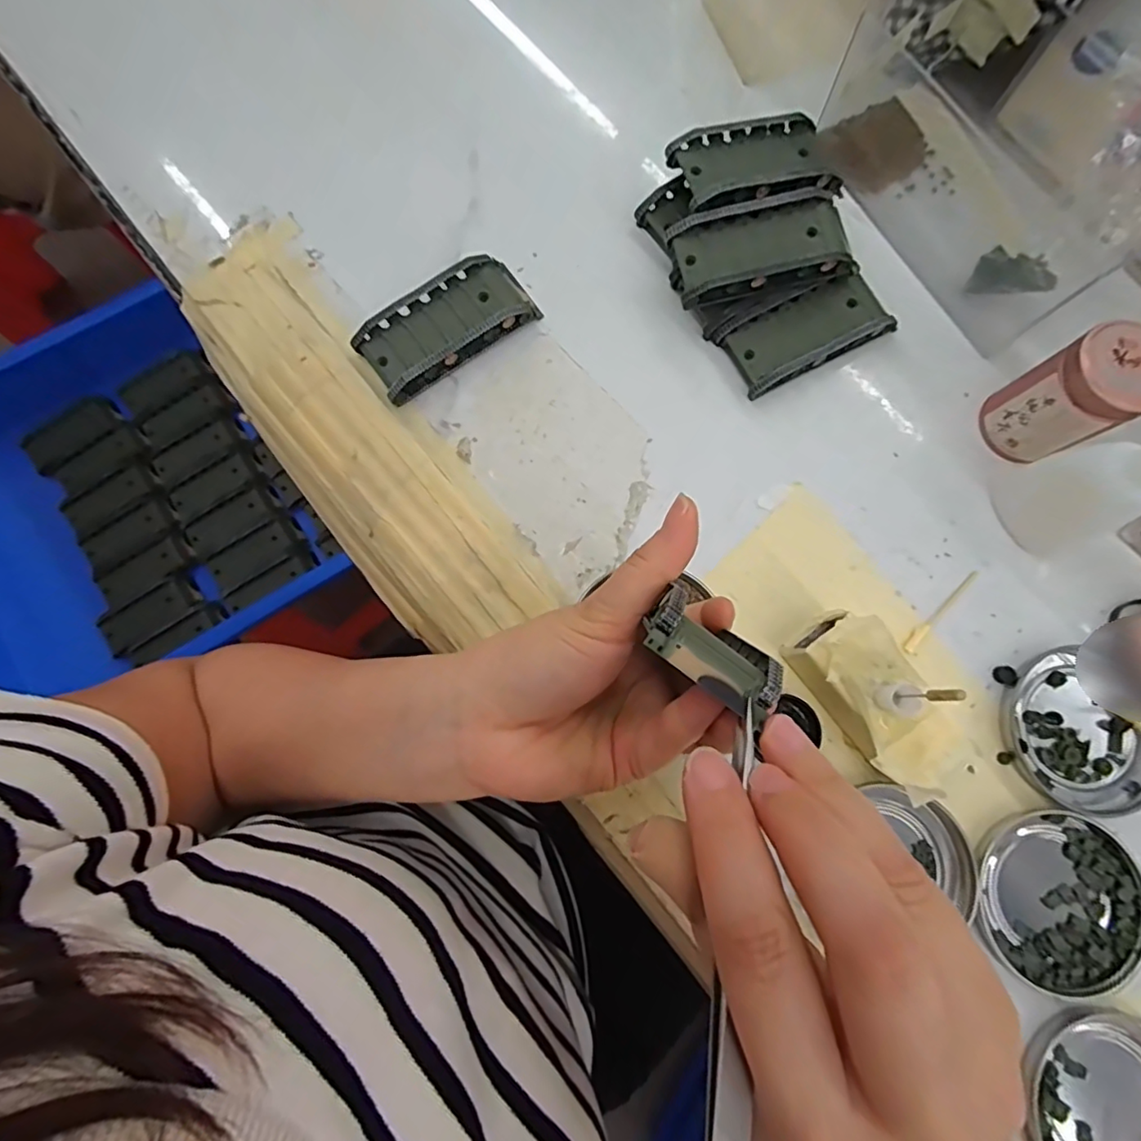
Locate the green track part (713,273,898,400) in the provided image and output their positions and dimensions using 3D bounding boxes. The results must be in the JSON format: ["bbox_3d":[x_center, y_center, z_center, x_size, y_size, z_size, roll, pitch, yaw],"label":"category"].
[{"bbox_3d":[0.132,-0.133,0.315,0.090,0.019,0.043,-25,81,-6],"label":"green track part"}]

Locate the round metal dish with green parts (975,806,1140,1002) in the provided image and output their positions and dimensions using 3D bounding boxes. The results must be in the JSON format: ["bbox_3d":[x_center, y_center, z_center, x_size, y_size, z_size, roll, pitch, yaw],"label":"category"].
[{"bbox_3d":[0.233,0.156,0.267,0.074,0.007,0.078,0,79,-1],"label":"round metal dish with green parts"}]

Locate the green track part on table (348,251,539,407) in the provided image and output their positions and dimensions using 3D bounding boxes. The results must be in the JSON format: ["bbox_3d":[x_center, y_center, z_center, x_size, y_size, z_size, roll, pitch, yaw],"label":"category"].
[{"bbox_3d":[-0.068,-0.136,0.313,0.095,0.019,0.044,-36,82,-7],"label":"green track part on table"}]

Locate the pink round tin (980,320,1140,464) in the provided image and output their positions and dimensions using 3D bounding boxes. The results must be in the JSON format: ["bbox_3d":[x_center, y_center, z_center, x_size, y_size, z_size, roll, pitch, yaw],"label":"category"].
[{"bbox_3d":[0.249,-0.086,0.284,0.041,0.064,0.043,0,79,-1],"label":"pink round tin"}]

